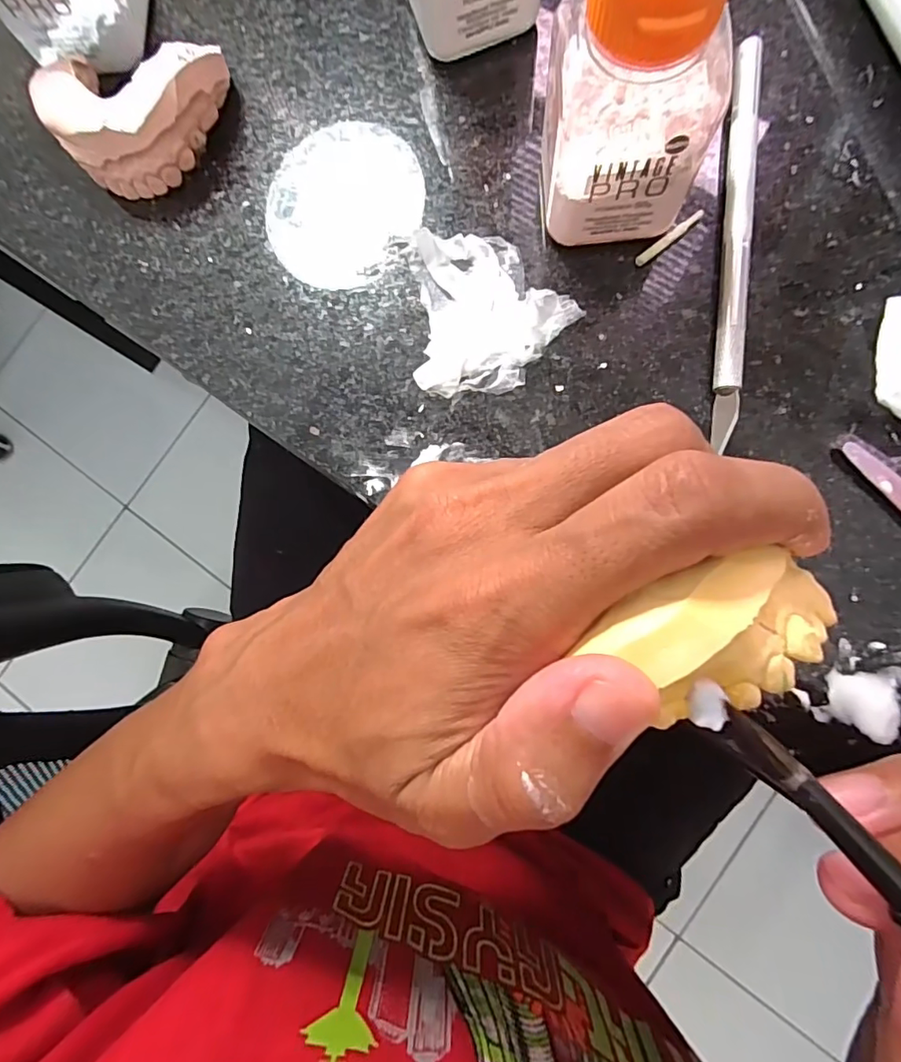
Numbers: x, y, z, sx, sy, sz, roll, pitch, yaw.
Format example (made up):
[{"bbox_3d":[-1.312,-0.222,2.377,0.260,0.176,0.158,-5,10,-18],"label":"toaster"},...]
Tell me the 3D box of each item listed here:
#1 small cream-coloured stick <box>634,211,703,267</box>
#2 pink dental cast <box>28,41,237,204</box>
[{"bbox_3d":[0.071,-0.094,0.169,0.025,0.004,0.004,-36,82,1],"label":"small cream-coloured stick"},{"bbox_3d":[-0.107,-0.144,0.180,0.058,0.025,0.045,-9,84,5],"label":"pink dental cast"}]

